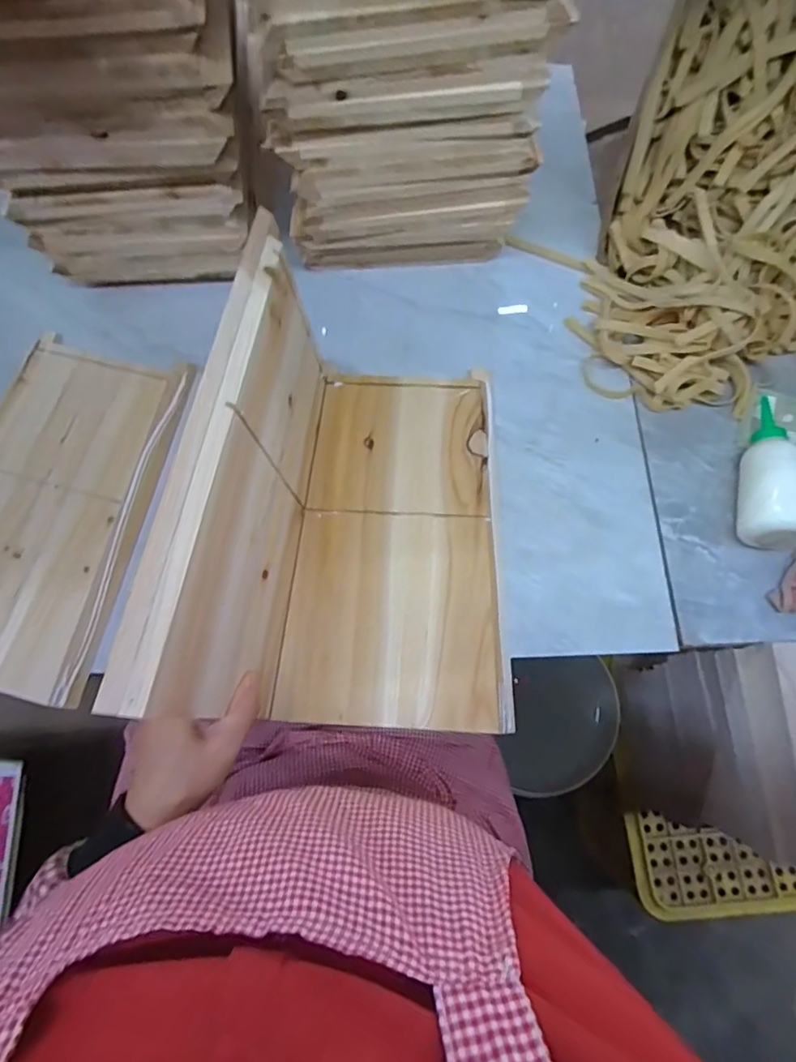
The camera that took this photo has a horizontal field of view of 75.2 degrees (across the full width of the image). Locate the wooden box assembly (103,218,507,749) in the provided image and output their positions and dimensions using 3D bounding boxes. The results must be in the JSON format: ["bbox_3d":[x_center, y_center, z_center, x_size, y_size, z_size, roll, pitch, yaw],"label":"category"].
[{"bbox_3d":[-0.017,-0.025,0.421,0.238,0.206,0.351,4,74,1],"label":"wooden box assembly"}]

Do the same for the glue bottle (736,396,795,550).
[{"bbox_3d":[0.370,-0.059,0.511,0.053,0.050,0.154,11,75,5],"label":"glue bottle"}]

